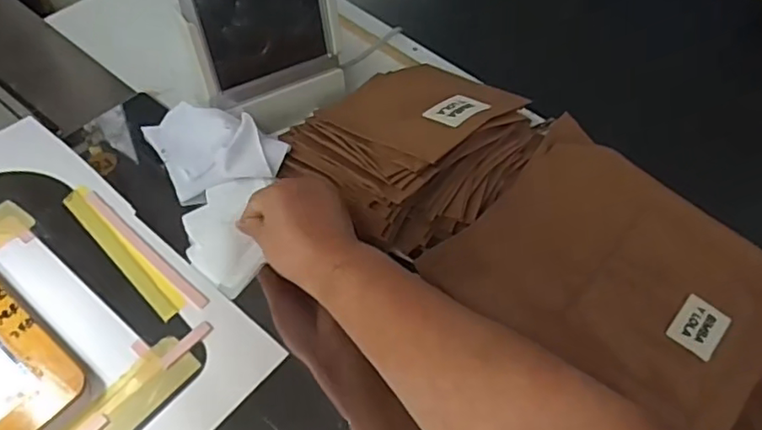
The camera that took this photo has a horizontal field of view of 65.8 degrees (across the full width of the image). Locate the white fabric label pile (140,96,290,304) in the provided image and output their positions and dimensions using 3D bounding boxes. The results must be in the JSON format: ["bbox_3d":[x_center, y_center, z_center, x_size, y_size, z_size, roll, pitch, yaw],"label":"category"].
[{"bbox_3d":[-0.144,-0.037,0.553,0.108,0.054,0.200,-20,60,-16],"label":"white fabric label pile"}]

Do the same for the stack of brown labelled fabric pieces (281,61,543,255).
[{"bbox_3d":[0.034,-0.078,0.589,0.197,0.075,0.229,33,58,17],"label":"stack of brown labelled fabric pieces"}]

